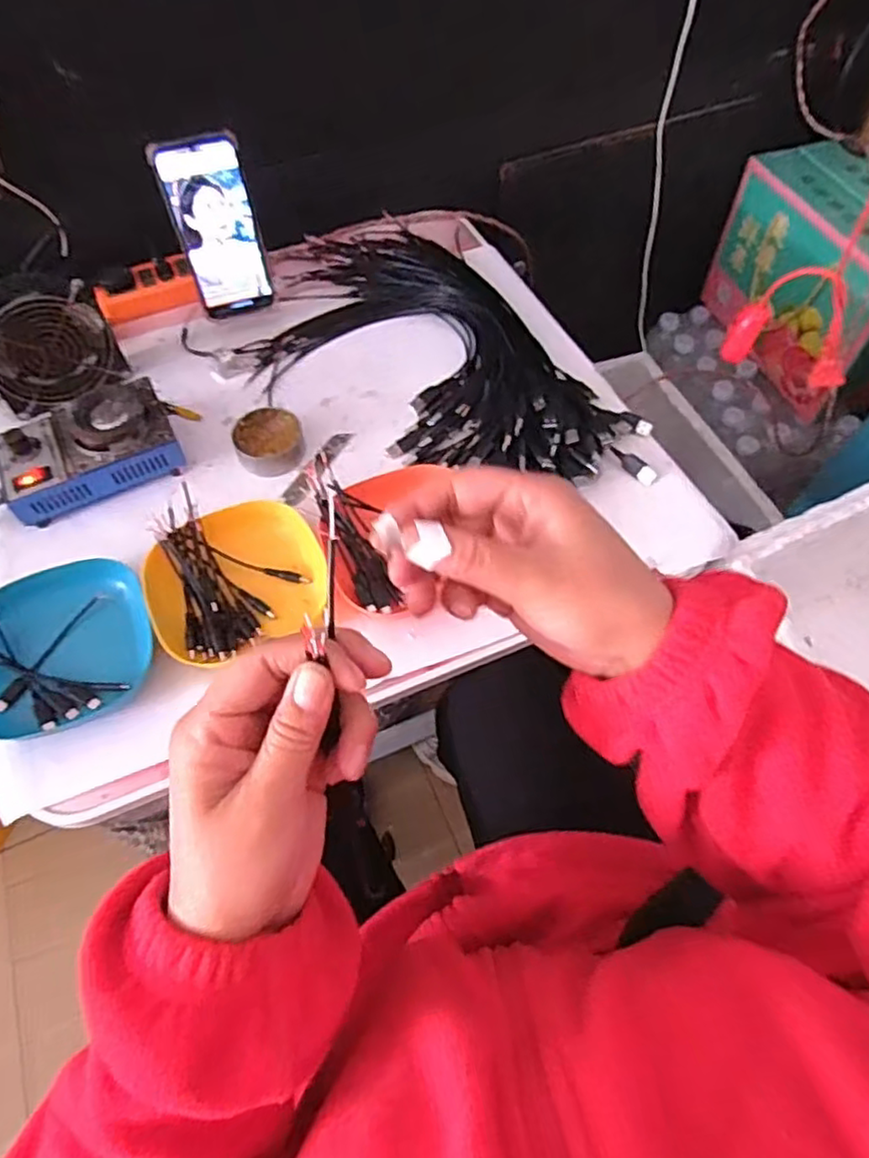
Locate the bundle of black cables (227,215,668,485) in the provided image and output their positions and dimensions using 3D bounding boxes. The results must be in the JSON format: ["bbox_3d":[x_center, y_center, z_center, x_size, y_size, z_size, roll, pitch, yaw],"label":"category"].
[{"bbox_3d":[-0.019,-0.225,0.682,0.277,0.042,0.480,-28,63,-14],"label":"bundle of black cables"}]

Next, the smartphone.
[{"bbox_3d":[-0.213,-0.343,0.659,0.077,0.161,0.010,-17,49,-11],"label":"smartphone"}]

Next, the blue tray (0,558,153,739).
[{"bbox_3d":[-0.298,0.050,0.525,0.135,0.027,0.138,-14,61,-7],"label":"blue tray"}]

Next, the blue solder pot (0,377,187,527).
[{"bbox_3d":[-0.318,-0.123,0.607,0.151,0.053,0.099,-23,62,-11],"label":"blue solder pot"}]

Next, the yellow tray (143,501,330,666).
[{"bbox_3d":[-0.162,0.000,0.555,0.139,0.031,0.132,-21,62,-10],"label":"yellow tray"}]

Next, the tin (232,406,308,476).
[{"bbox_3d":[-0.155,-0.129,0.630,0.062,0.021,0.068,-1,60,1],"label":"tin"}]

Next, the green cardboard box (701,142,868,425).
[{"bbox_3d":[0.583,-0.438,0.981,0.166,0.242,0.332,-14,61,-7],"label":"green cardboard box"}]

